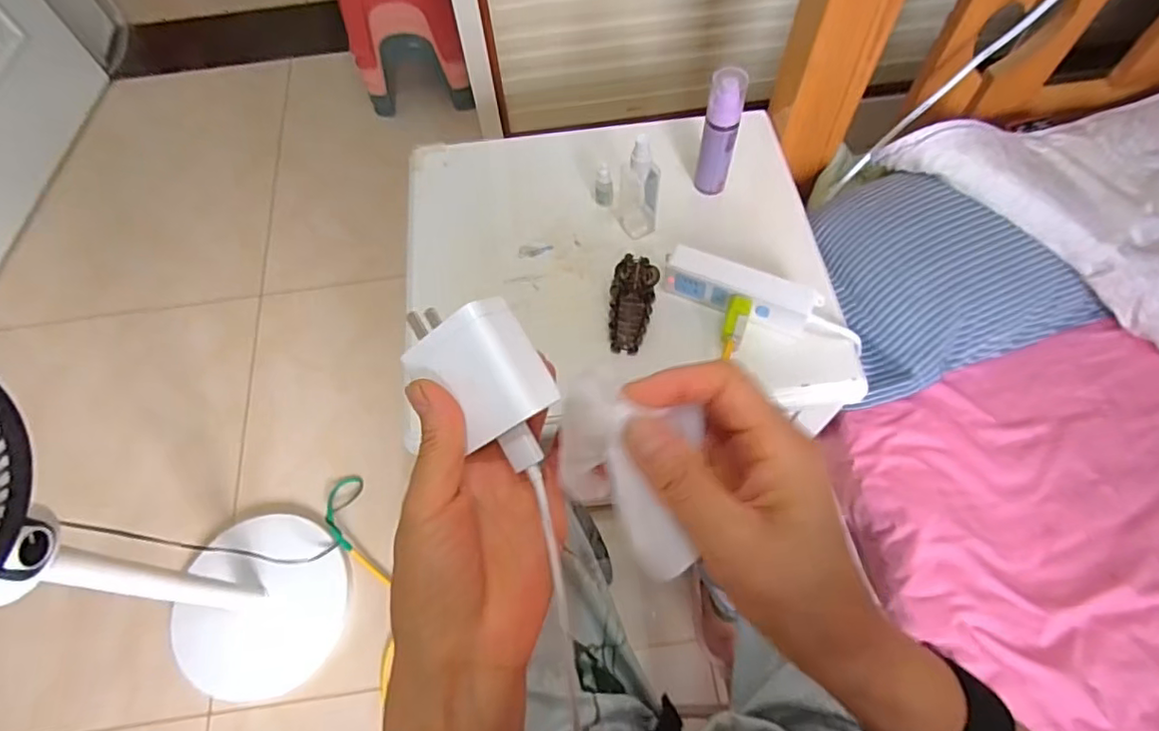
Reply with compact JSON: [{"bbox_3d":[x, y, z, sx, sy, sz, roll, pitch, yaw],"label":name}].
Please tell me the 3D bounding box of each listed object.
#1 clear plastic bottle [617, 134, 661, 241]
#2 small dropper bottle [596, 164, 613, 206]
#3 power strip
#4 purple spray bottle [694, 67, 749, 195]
[{"bbox_3d":[0.063,-0.199,0.648,0.045,0.124,0.050,1,64,4],"label":"clear plastic bottle"},{"bbox_3d":[0.028,-0.211,0.699,0.020,0.055,0.015,2,64,4],"label":"small dropper bottle"},{"bbox_3d":[0.165,-0.077,0.629,0.158,0.058,0.034,24,67,14],"label":"power strip"},{"bbox_3d":[0.155,-0.251,0.662,0.038,0.150,0.029,9,65,8],"label":"purple spray bottle"}]

